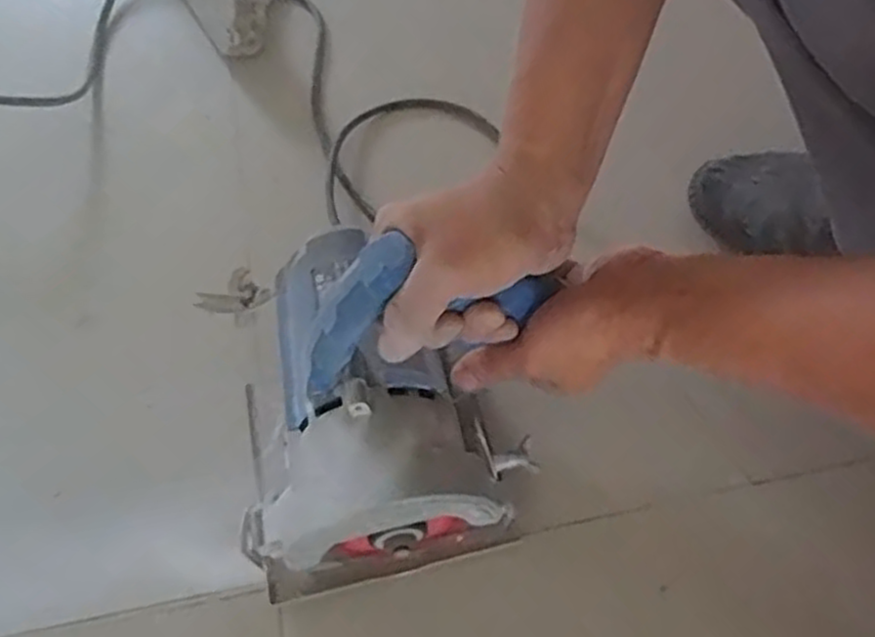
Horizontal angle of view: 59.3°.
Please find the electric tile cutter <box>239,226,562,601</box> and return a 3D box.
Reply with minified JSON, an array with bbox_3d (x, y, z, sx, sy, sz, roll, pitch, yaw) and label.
[{"bbox_3d":[-0.040,0.027,0.446,0.181,0.167,0.202,-12,60,-3],"label":"electric tile cutter"}]

